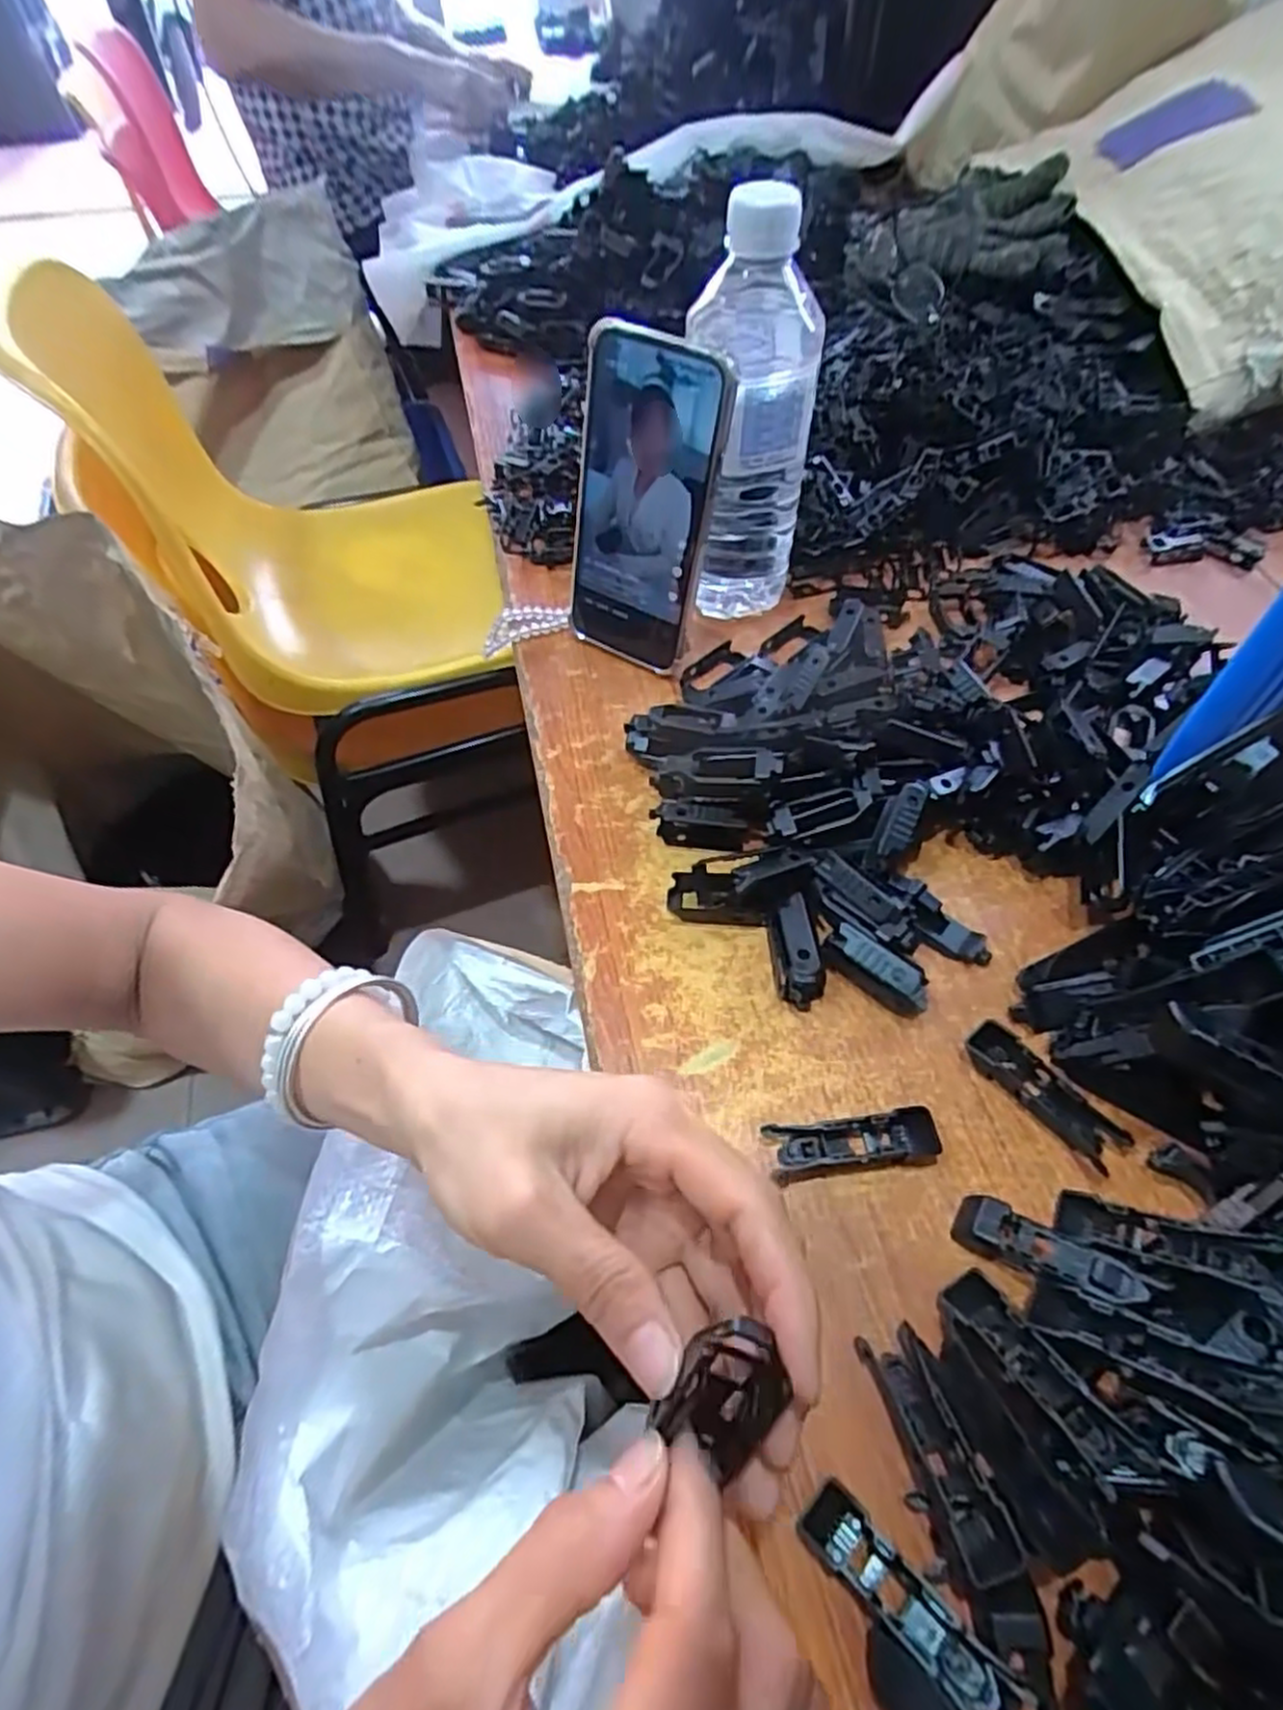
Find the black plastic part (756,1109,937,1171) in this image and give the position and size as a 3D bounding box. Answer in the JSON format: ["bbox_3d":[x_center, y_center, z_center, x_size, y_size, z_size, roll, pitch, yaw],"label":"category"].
[{"bbox_3d":[0.085,0.116,0.306,0.067,0.013,0.017,-6,57,-1],"label":"black plastic part"}]

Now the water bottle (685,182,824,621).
[{"bbox_3d":[0.058,-0.221,0.411,0.065,0.205,0.070,6,57,6],"label":"water bottle"}]

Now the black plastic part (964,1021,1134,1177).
[{"bbox_3d":[0.168,0.099,0.316,0.019,0.011,0.067,-37,63,-20],"label":"black plastic part"}]

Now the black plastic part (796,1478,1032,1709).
[{"bbox_3d":[0.080,0.223,0.223,0.071,0.019,0.019,37,65,23],"label":"black plastic part"}]

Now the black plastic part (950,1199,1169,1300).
[{"bbox_3d":[0.146,0.143,0.273,0.063,0.013,0.019,9,54,37],"label":"black plastic part"}]

